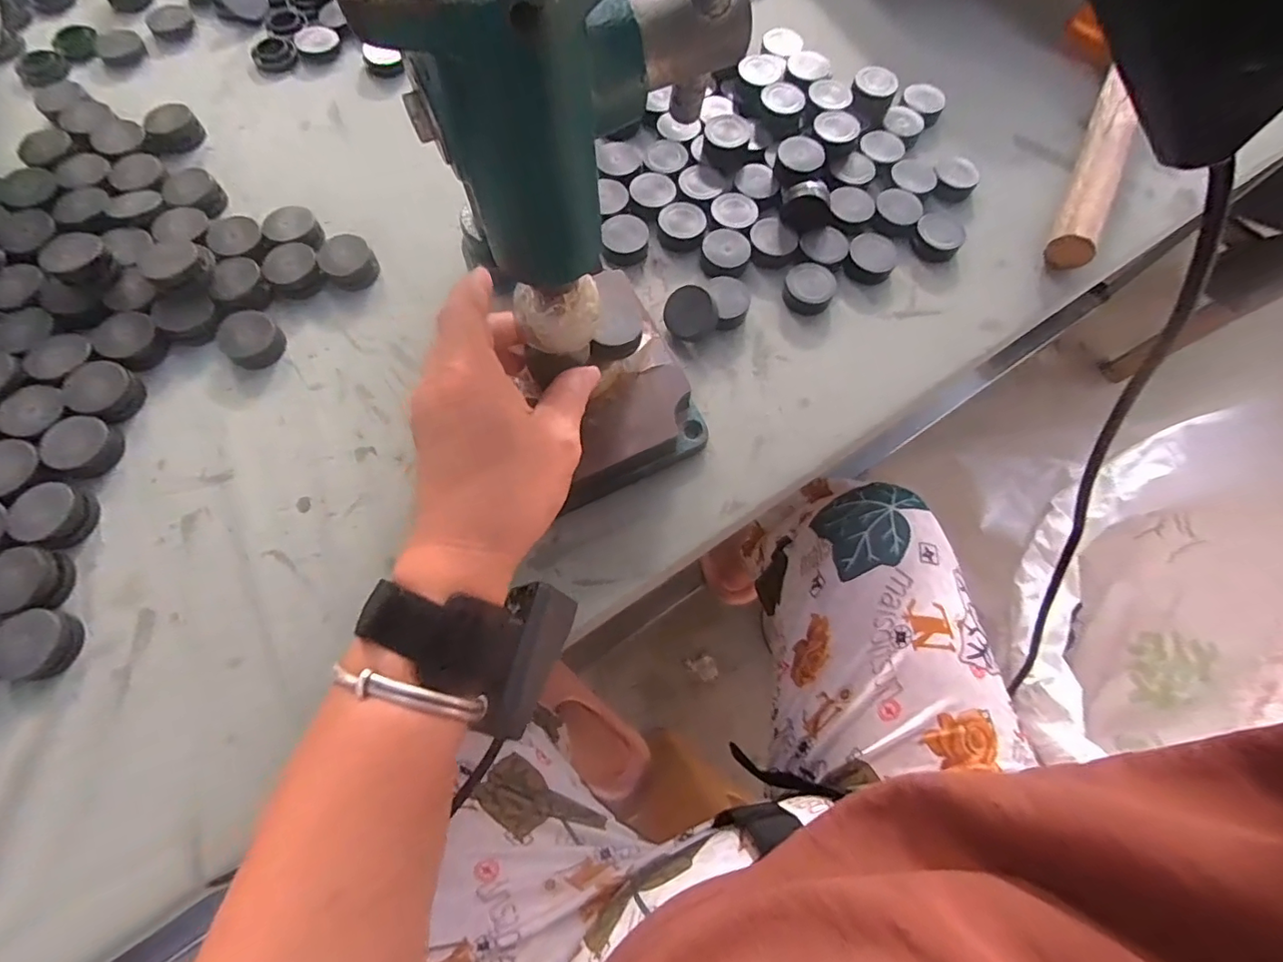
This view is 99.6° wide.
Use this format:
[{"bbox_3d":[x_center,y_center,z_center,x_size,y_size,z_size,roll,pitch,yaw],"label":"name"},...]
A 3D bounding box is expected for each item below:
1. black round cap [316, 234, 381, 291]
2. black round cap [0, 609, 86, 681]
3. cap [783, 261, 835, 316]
[{"bbox_3d":[-0.191,-0.143,0.355,0.032,0.018,0.029,-21,72,-10],"label":"black round cap"},{"bbox_3d":[-0.301,0.081,0.268,0.034,0.015,0.032,-1,69,-3],"label":"black round cap"},{"bbox_3d":[0.112,-0.129,0.362,0.032,0.014,0.033,1,69,-2],"label":"cap"}]

